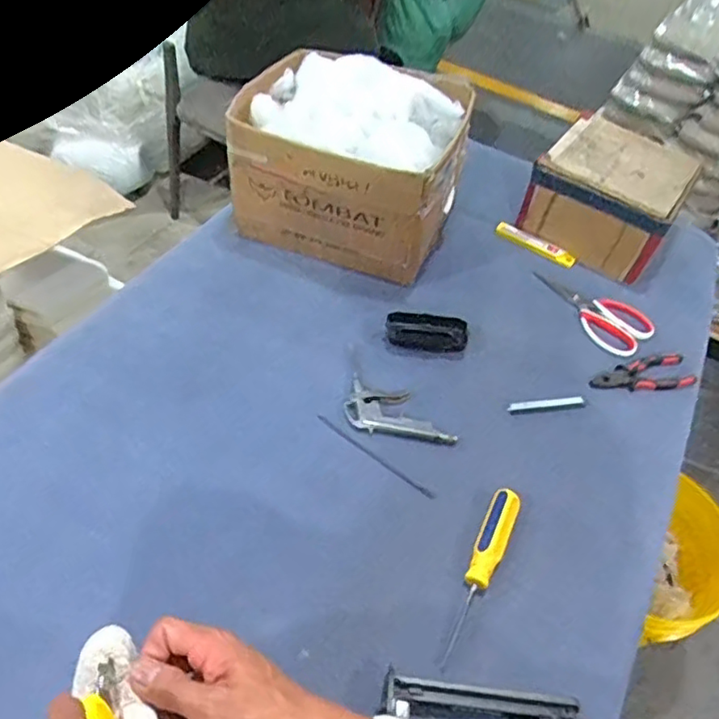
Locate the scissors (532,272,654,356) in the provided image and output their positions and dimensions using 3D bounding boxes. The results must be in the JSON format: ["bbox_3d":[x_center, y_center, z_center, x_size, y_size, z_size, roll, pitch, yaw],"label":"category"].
[{"bbox_3d":[0.341,-0.074,0.928,0.186,0.018,0.102,32,53,19],"label":"scissors"}]

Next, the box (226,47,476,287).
[{"bbox_3d":[-0.009,-0.300,0.949,0.311,0.237,0.268,24,51,13],"label":"box"}]

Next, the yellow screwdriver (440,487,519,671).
[{"bbox_3d":[0.127,0.221,0.644,0.032,0.024,0.200,23,50,13],"label":"yellow screwdriver"}]

